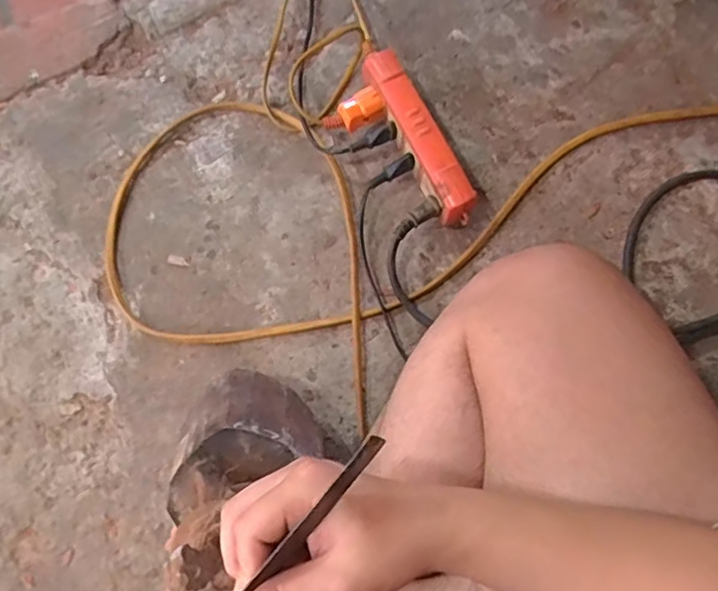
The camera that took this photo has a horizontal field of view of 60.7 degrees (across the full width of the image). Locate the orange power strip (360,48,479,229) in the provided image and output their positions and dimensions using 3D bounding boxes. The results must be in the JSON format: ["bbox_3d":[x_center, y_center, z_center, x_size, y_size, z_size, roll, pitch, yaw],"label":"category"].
[{"bbox_3d":[0.060,-0.164,0.632,0.035,0.045,0.191,-27,75,-4],"label":"orange power strip"}]

